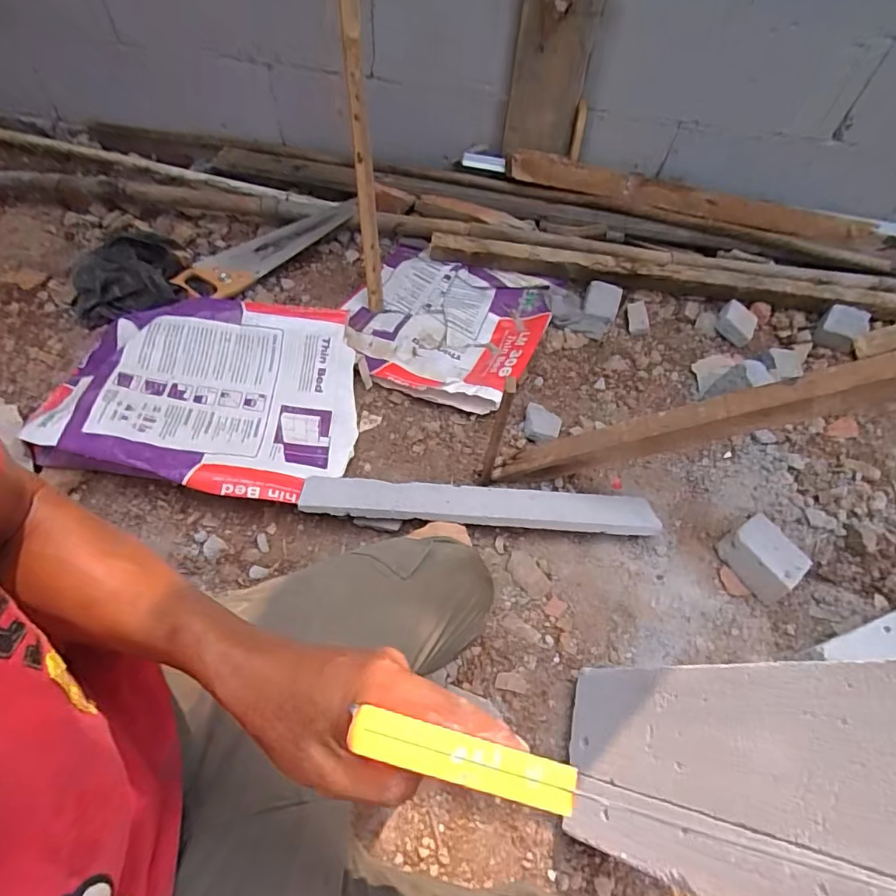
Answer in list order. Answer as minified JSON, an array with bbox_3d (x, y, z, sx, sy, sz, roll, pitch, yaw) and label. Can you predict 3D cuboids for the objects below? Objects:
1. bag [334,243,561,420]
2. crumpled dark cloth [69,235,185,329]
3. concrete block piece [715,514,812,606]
[{"bbox_3d":[-0.009,-0.278,1.118,0.401,0.048,0.411,21,59,8],"label":"bag"},{"bbox_3d":[-0.660,-0.336,1.067,0.207,0.085,0.191,-19,61,-16],"label":"crumpled dark cloth"},{"bbox_3d":[0.520,0.181,0.859,0.086,0.073,0.116,-30,66,-21],"label":"concrete block piece"}]

